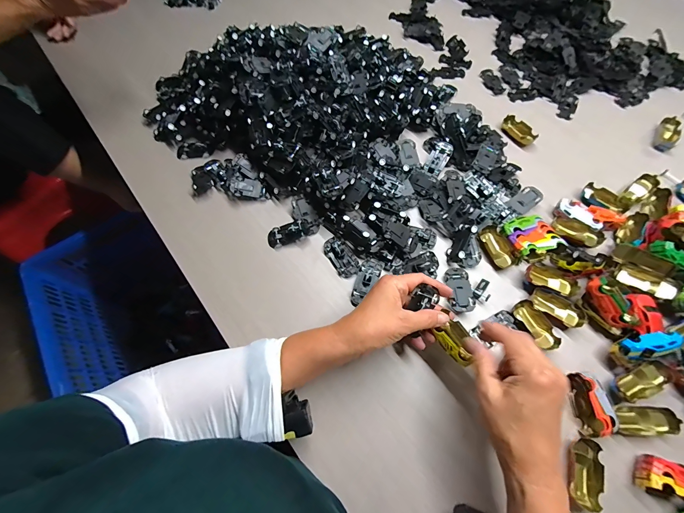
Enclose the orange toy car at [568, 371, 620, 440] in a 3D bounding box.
[{"bbox_3d":[0.287,0.168,0.338,0.026,0.026,0.065,2,66,3],"label":"orange toy car"}]

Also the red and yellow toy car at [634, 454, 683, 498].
[{"bbox_3d":[0.347,0.234,0.308,0.067,0.026,0.036,16,68,8],"label":"red and yellow toy car"}]

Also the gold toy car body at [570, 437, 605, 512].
[{"bbox_3d":[0.262,0.232,0.319,0.027,0.015,0.064,15,67,8],"label":"gold toy car body"}]

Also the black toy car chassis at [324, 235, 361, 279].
[{"bbox_3d":[-0.001,-0.001,0.429,0.033,0.014,0.065,-30,69,-11],"label":"black toy car chassis"}]

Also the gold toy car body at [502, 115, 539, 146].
[{"bbox_3d":[0.308,-0.219,0.517,0.029,0.019,0.061,-36,70,-13],"label":"gold toy car body"}]

